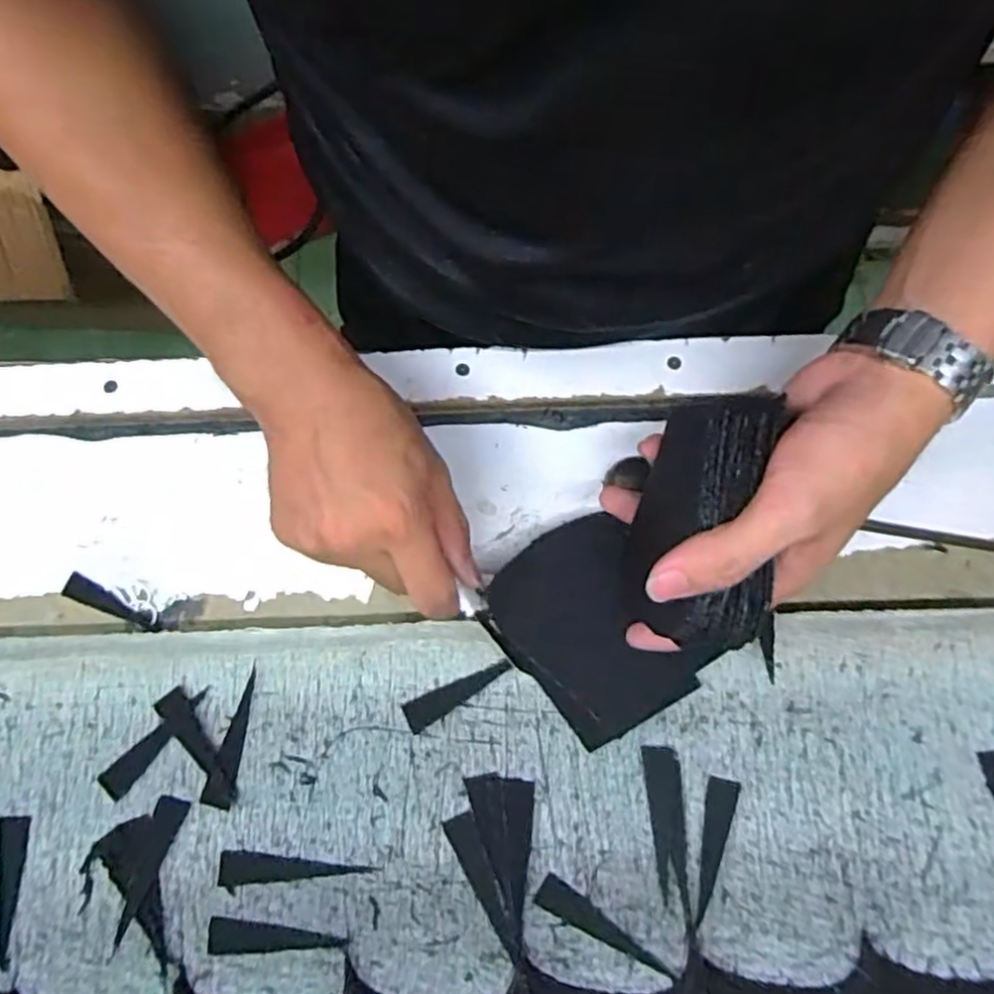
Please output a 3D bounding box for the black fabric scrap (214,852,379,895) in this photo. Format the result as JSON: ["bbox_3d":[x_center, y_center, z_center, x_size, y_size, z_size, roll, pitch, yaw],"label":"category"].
[{"bbox_3d":[-0.099,0.184,0.344,0.073,0.004,0.016,5,76,2],"label":"black fabric scrap"}]

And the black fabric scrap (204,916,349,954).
[{"bbox_3d":[-0.106,0.210,0.340,0.064,0.004,0.016,-1,76,1],"label":"black fabric scrap"}]

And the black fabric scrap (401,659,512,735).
[{"bbox_3d":[-0.020,0.101,0.365,0.059,0.004,0.014,-26,77,-5],"label":"black fabric scrap"}]

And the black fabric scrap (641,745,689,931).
[{"bbox_3d":[0.084,0.163,0.347,0.017,0.004,0.077,-4,76,0],"label":"black fabric scrap"}]

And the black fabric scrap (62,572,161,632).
[{"bbox_3d":[-0.219,0.061,0.405,0.061,0.011,0.015,20,77,6],"label":"black fabric scrap"}]

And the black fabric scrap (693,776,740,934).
[{"bbox_3d":[0.106,0.172,0.344,0.014,0.004,0.068,13,77,4],"label":"black fabric scrap"}]

